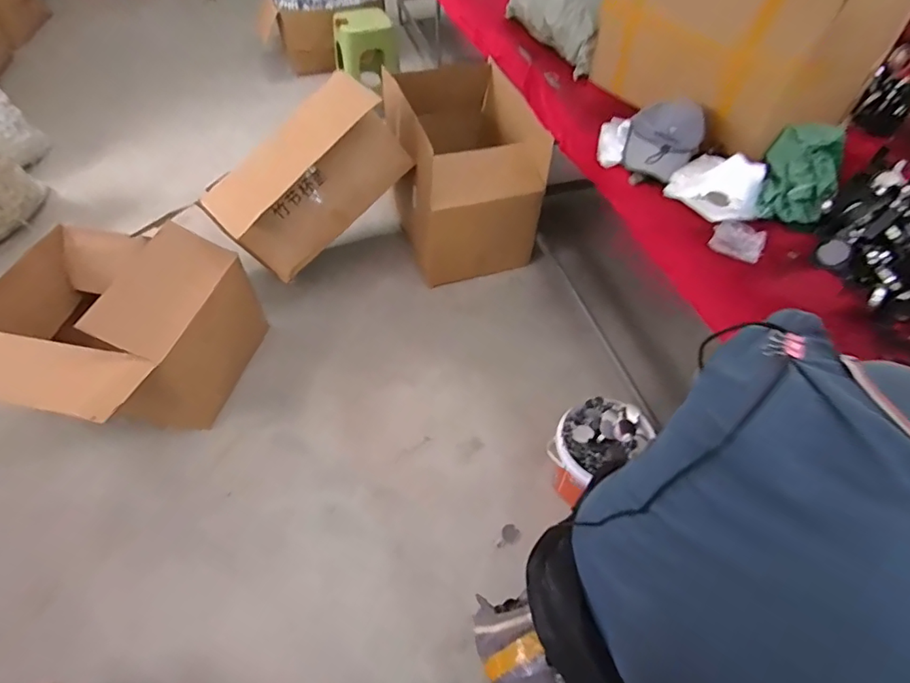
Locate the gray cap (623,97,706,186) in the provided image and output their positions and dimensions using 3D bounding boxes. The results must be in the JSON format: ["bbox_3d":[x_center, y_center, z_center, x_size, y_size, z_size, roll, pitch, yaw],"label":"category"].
[{"bbox_3d":[0.526,-0.511,1.235,0.174,0.128,0.165,21,55,15],"label":"gray cap"}]

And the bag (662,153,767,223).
[{"bbox_3d":[0.631,-0.370,1.172,0.191,0.070,0.206,-25,57,-19],"label":"bag"}]

